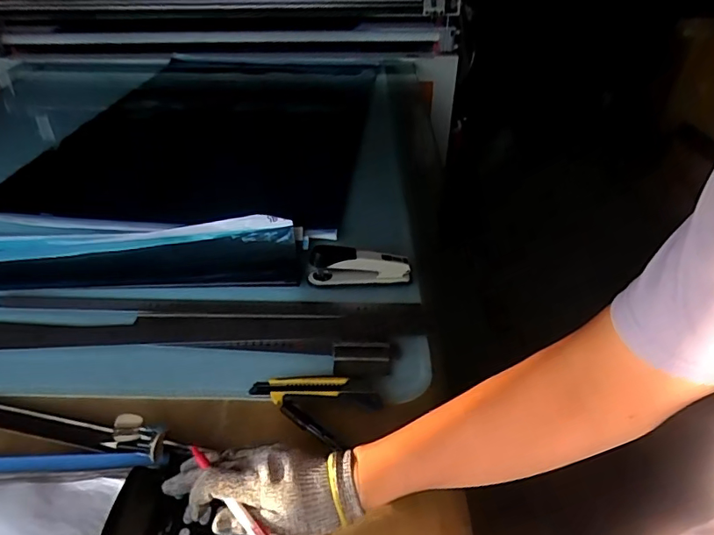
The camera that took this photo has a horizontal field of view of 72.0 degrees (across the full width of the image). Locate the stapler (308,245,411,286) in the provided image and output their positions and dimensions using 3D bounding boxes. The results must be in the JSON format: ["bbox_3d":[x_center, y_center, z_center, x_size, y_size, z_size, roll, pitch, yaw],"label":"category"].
[{"bbox_3d":[0.004,-0.003,0.735,0.147,0.054,0.024,0,39,-3],"label":"stapler"}]

